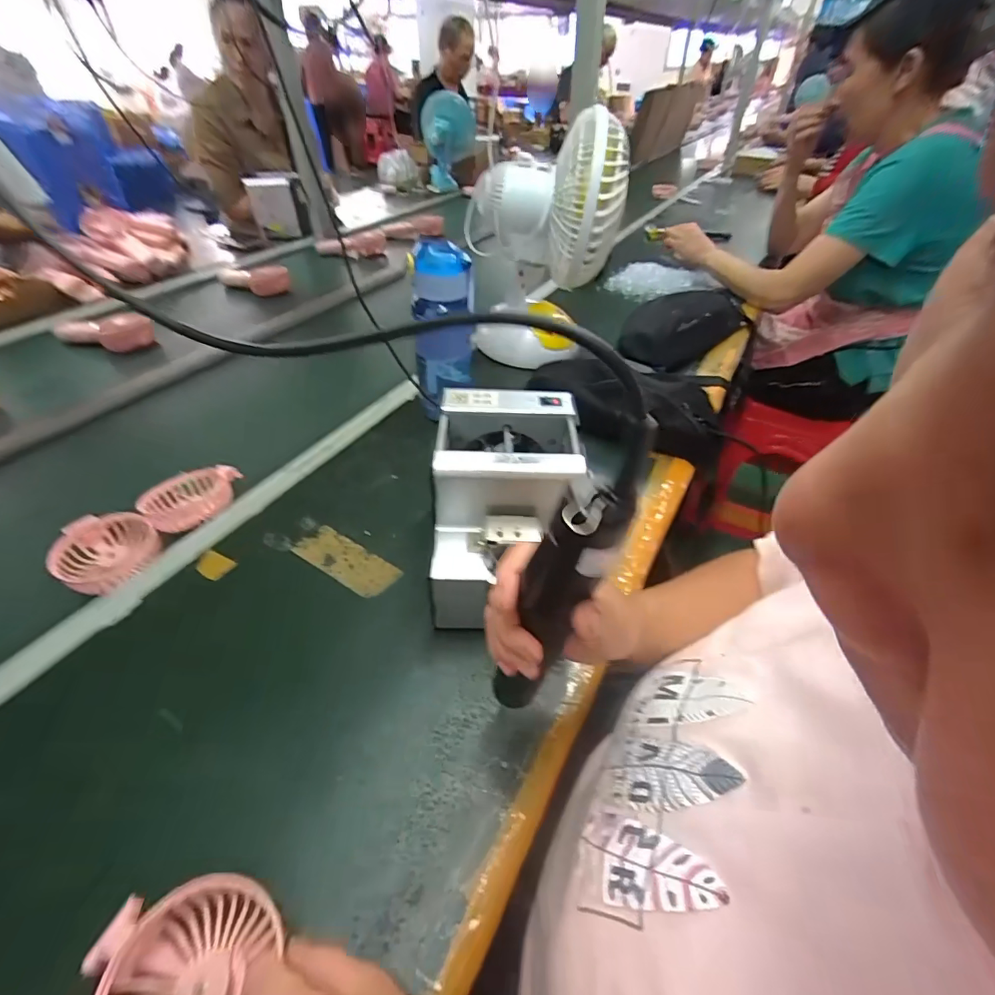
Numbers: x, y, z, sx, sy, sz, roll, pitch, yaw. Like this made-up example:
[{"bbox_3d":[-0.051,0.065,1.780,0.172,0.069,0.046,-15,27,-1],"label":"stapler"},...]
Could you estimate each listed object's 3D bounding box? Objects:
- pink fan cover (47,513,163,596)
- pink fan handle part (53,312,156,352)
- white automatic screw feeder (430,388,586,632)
[{"bbox_3d":[-0.399,0.054,0.492,0.100,0.029,0.088,31,44,28],"label":"pink fan cover"},{"bbox_3d":[-0.698,-0.291,0.849,0.152,0.057,0.058,-1,39,-9],"label":"pink fan handle part"},{"bbox_3d":[0.004,0.014,0.445,0.122,0.165,0.161,4,38,-3],"label":"white automatic screw feeder"}]

